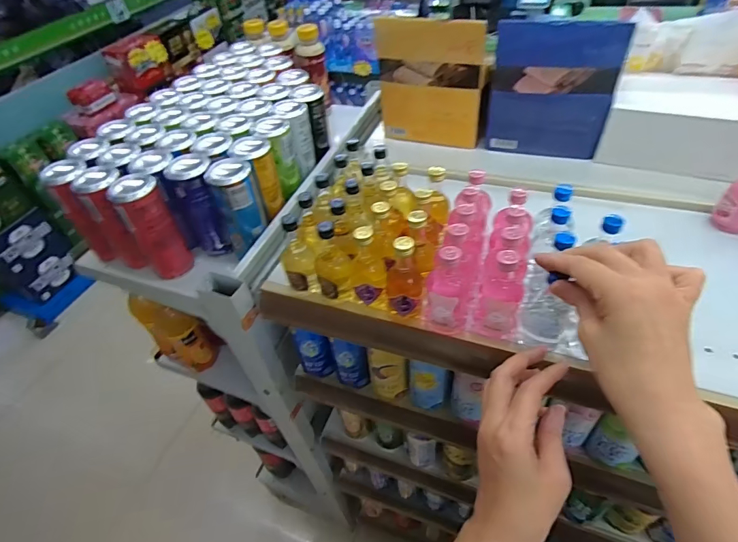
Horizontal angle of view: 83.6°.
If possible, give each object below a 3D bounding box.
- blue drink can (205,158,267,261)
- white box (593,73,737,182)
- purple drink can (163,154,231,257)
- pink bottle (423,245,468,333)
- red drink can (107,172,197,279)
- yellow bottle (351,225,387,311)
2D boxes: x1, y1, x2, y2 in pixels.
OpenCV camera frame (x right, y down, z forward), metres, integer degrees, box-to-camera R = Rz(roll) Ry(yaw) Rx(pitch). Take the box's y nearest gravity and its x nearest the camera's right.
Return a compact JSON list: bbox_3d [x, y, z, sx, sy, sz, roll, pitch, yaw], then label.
[{"bbox_3d":[-0.178,-0.090,0.568,0.061,0.121,0.057,-21,47,-13],"label":"blue drink can"},{"bbox_3d":[0.492,-0.196,0.575,0.284,0.089,0.135,18,51,23],"label":"white box"},{"bbox_3d":[-0.234,-0.091,0.584,0.059,0.138,0.060,-25,48,-16],"label":"purple drink can"},{"bbox_3d":[0.078,0.016,0.408,0.045,0.094,0.040,5,47,13],"label":"pink bottle"},{"bbox_3d":[-0.299,-0.060,0.569,0.066,0.139,0.068,-29,49,-19],"label":"red drink can"},{"bbox_3d":[-0.002,-0.003,0.436,0.035,0.095,0.036,-8,46,0],"label":"yellow bottle"}]

